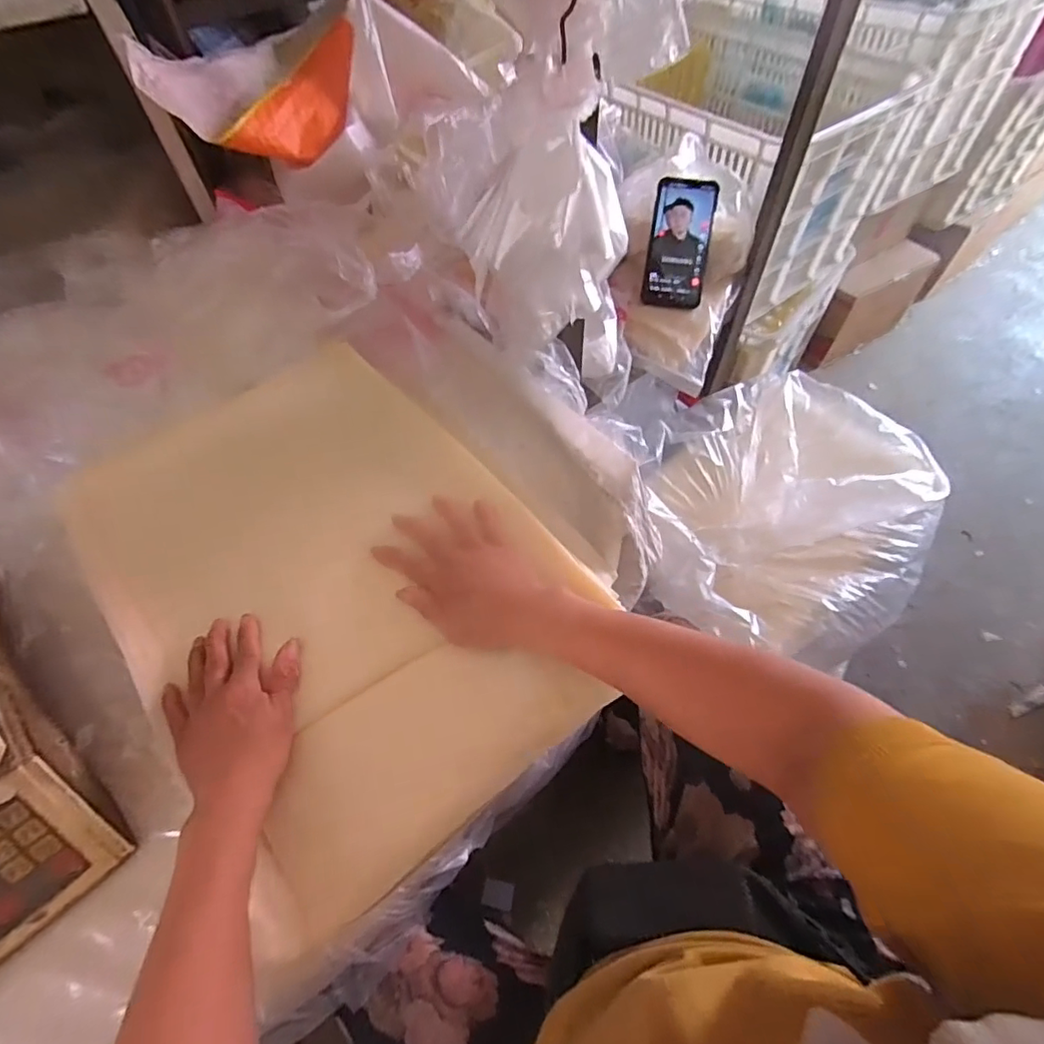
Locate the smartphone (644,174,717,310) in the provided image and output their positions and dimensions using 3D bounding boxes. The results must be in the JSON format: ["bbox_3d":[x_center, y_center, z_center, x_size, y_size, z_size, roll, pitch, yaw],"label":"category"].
[{"bbox_3d":[0.202,-0.358,0.690,0.076,0.013,0.156,8,97,7],"label":"smartphone"}]

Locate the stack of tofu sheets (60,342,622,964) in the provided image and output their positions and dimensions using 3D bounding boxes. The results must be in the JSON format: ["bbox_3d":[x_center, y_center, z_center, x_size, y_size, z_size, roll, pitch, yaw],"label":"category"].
[{"bbox_3d":[-0.170,0.033,0.475,0.324,0.034,0.480,-36,63,-19],"label":"stack of tofu sheets"}]

